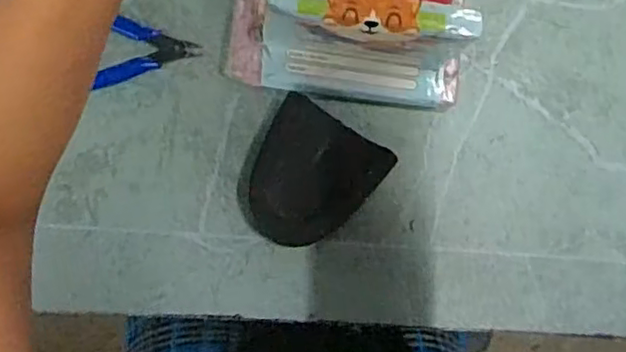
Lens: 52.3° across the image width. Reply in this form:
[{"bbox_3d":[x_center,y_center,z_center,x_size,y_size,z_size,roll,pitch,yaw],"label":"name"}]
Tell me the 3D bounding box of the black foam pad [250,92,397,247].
[{"bbox_3d":[-0.003,0.003,0.516,0.098,0.021,0.105,33,81,-2],"label":"black foam pad"}]

